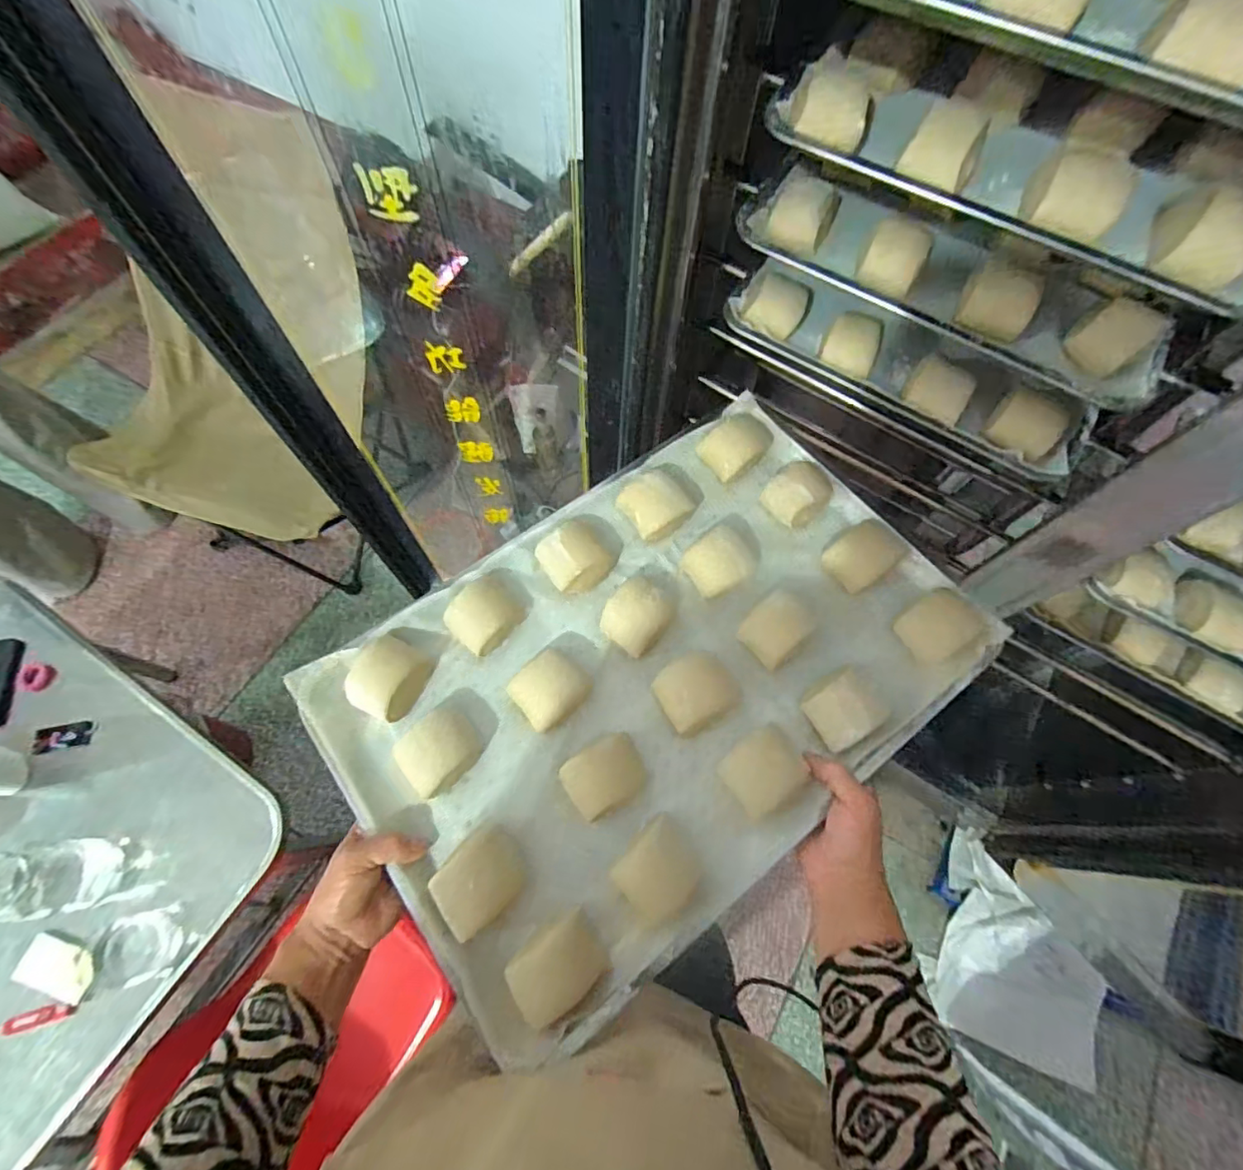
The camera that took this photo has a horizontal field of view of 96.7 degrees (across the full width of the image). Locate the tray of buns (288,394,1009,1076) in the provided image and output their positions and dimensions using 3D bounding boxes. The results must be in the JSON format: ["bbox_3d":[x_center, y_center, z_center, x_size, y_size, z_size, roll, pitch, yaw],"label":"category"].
[{"bbox_3d":[0.035,0.079,0.542,0.575,0.056,0.389,-36,73,-15],"label":"tray of buns"}]

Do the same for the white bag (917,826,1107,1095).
[{"bbox_3d":[0.903,0.824,1.210,0.388,0.146,0.382,22,68,7],"label":"white bag"}]

